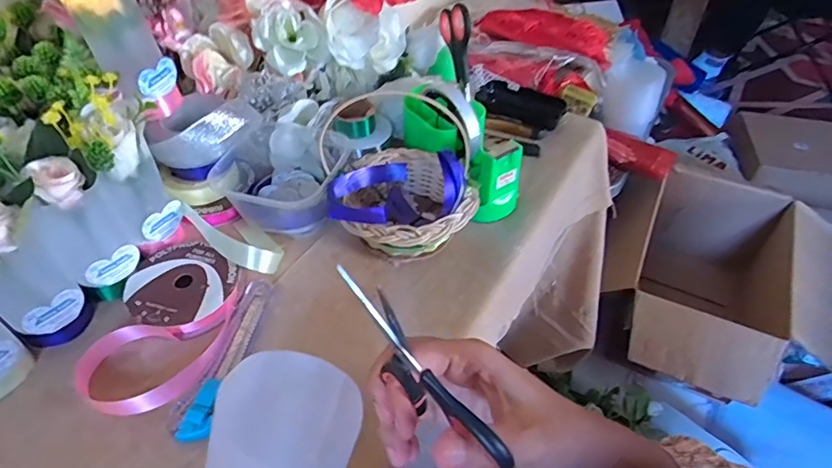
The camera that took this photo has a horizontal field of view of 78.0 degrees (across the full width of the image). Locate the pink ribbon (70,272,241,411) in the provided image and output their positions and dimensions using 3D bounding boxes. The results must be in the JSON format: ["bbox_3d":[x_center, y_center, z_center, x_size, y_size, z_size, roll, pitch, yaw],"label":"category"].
[{"bbox_3d":[-0.191,0.093,0.414,0.140,0.031,0.069,-28,52,-26],"label":"pink ribbon"}]

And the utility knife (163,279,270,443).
[{"bbox_3d":[-0.154,0.095,0.415,0.035,0.013,0.142,8,45,7],"label":"utility knife"}]

